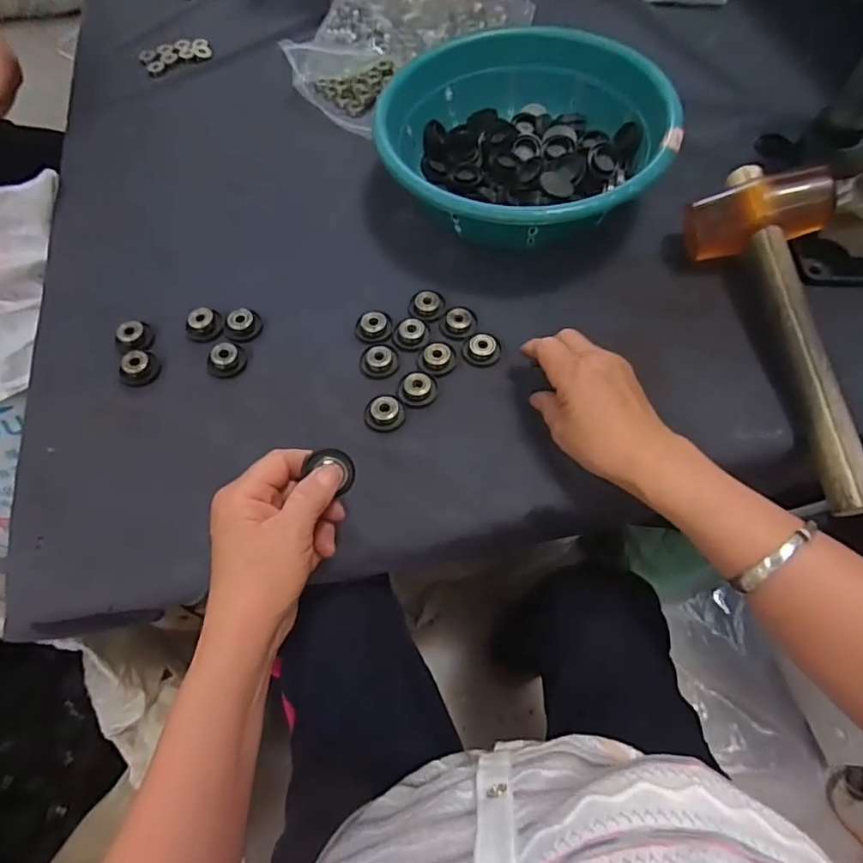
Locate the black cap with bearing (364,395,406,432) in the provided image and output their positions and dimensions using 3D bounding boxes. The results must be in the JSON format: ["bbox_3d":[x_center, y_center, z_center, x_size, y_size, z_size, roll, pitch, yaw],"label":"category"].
[{"bbox_3d":[-0.037,-0.014,0.450,0.030,0.014,0.027,-38,67,-18],"label":"black cap with bearing"}]

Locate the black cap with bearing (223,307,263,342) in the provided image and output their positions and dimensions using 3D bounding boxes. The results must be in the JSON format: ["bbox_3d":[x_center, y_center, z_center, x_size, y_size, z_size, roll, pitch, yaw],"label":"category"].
[{"bbox_3d":[-0.163,-0.092,0.491,0.032,0.014,0.028,-30,65,-15],"label":"black cap with bearing"}]

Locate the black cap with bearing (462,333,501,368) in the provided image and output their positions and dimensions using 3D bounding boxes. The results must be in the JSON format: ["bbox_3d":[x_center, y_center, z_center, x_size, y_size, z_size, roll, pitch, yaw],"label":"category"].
[{"bbox_3d":[0.042,-0.069,0.474,0.030,0.014,0.026,5,61,4],"label":"black cap with bearing"}]

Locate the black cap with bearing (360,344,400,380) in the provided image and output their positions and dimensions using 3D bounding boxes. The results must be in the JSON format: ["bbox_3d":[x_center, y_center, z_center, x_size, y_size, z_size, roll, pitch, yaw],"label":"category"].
[{"bbox_3d":[-0.043,-0.058,0.473,0.031,0.012,0.027,-14,62,-6],"label":"black cap with bearing"}]

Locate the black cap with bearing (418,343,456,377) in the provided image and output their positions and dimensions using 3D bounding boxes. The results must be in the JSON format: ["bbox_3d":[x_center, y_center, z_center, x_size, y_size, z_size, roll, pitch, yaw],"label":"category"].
[{"bbox_3d":[0.005,-0.060,0.470,0.028,0.013,0.025,-35,66,-17],"label":"black cap with bearing"}]

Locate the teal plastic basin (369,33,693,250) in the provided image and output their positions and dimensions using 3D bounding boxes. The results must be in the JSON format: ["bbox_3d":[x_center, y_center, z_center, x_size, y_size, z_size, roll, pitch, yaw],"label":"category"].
[{"bbox_3d":[0.083,-0.252,0.535,0.245,0.112,0.241,-1,61,1],"label":"teal plastic basin"}]

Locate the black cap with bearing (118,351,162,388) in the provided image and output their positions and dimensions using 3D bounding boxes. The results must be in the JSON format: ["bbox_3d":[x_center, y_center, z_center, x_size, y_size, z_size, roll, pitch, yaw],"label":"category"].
[{"bbox_3d":[-0.242,-0.053,0.472,0.032,0.012,0.027,-40,67,-19],"label":"black cap with bearing"}]

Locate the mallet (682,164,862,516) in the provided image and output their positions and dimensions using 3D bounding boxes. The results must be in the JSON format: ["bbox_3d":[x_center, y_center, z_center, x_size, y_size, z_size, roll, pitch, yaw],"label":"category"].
[{"bbox_3d":[0.291,-0.089,0.435,0.105,0.066,0.298,-8,61,-3],"label":"mallet"}]

